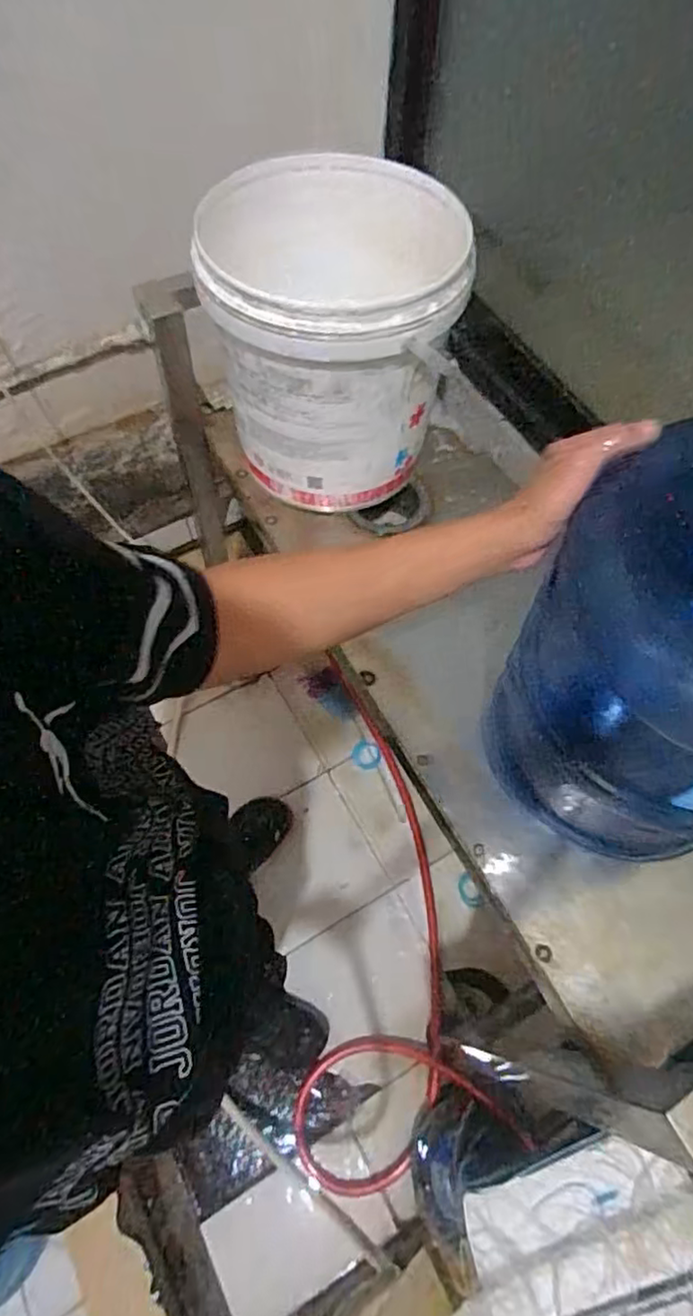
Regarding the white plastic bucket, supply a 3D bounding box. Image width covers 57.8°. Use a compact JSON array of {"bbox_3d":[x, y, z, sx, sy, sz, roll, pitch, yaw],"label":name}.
[{"bbox_3d":[-0.022,-0.396,0.807,0.301,0.292,0.288,1,64,-1],"label":"white plastic bucket"}]

